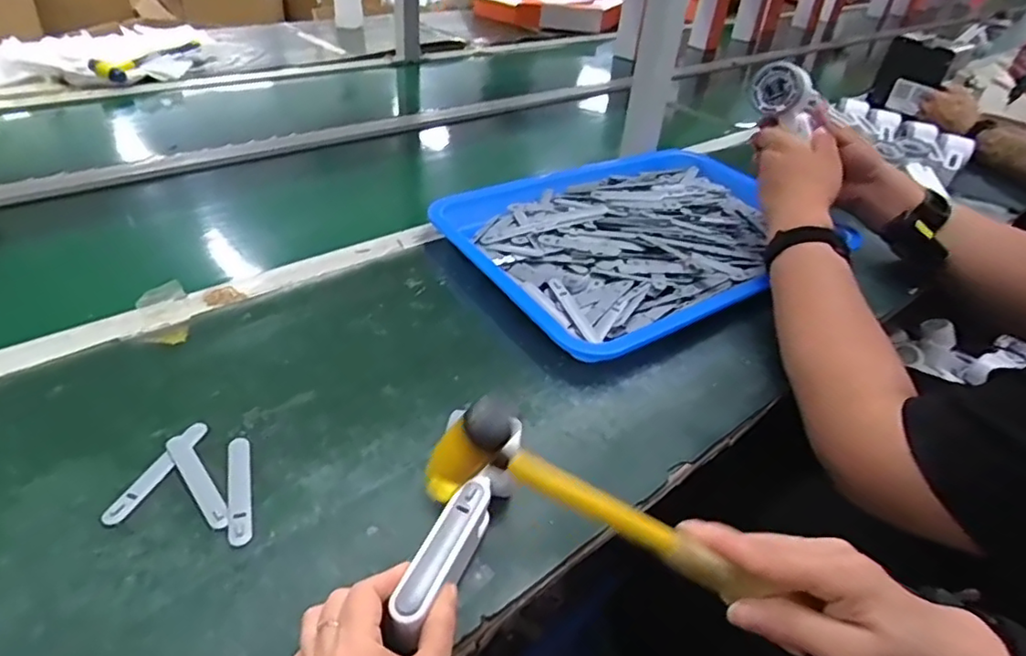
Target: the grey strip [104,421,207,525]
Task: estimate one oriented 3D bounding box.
[{"bbox_3d":[-0.265,0.106,0.450,0.015,0.005,0.096,16,39,12],"label":"grey strip"}]

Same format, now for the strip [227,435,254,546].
[{"bbox_3d":[-0.201,0.117,0.442,0.016,0.004,0.094,-9,41,-18],"label":"strip"}]

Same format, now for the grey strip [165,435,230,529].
[{"bbox_3d":[-0.232,0.112,0.443,0.015,0.004,0.093,-25,50,-36],"label":"grey strip"}]

